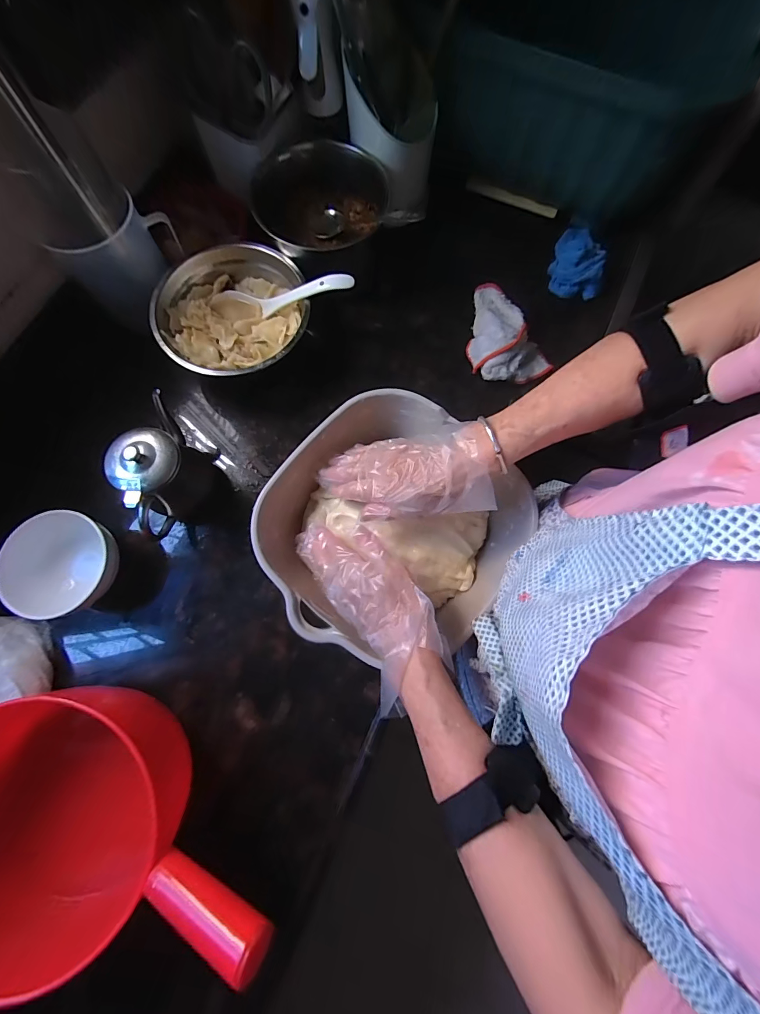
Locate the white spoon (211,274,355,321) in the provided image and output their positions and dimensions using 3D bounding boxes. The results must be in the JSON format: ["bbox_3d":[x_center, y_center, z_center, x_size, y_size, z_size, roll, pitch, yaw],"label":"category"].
[{"bbox_3d":[-0.129,-0.270,0.479,0.201,0.030,0.038,3,75,25],"label":"white spoon"}]

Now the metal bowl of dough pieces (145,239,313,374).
[{"bbox_3d":[-0.190,-0.248,0.487,0.186,0.048,0.189,-7,77,-3],"label":"metal bowl of dough pieces"}]

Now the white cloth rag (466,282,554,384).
[{"bbox_3d":[0.183,-0.240,0.522,0.109,0.054,0.140,9,76,1],"label":"white cloth rag"}]

